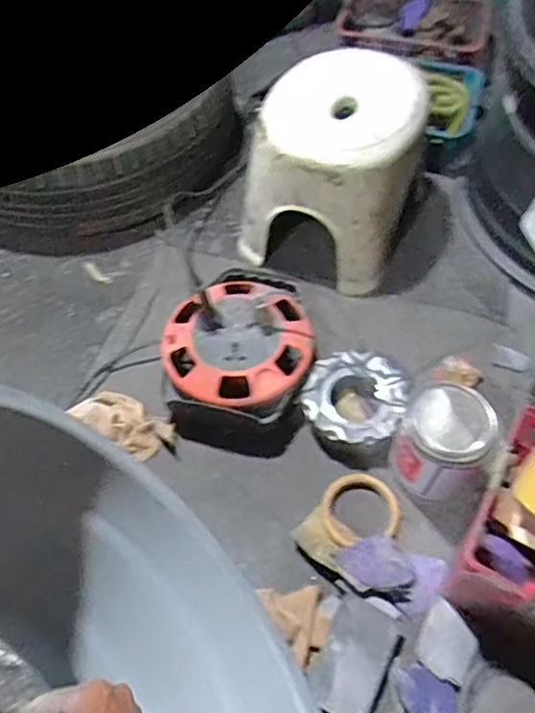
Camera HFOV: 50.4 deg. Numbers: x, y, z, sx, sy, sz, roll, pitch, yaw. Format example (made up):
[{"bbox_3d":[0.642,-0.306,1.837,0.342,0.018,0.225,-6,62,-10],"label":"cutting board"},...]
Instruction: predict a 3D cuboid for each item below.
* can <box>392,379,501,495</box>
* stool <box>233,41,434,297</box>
[{"bbox_3d":[0.202,0.100,0.660,0.097,0.132,0.089,-1,57,1],"label":"can"},{"bbox_3d":[0.106,-0.287,0.866,0.226,0.214,0.256,18,59,13],"label":"stool"}]

